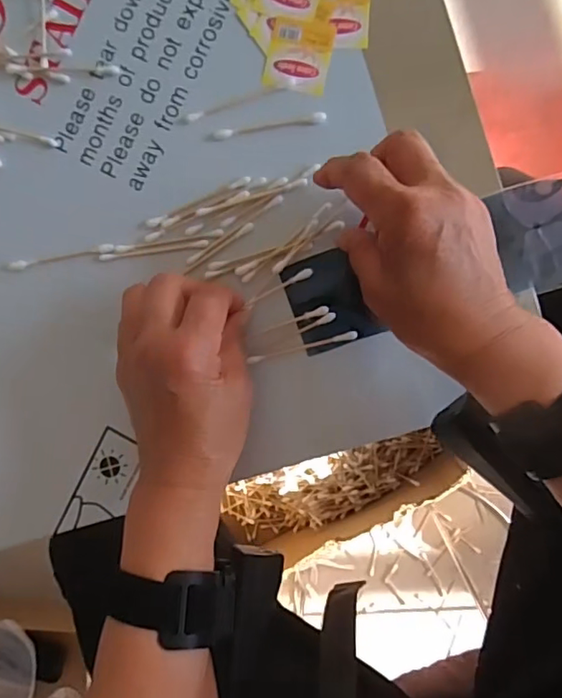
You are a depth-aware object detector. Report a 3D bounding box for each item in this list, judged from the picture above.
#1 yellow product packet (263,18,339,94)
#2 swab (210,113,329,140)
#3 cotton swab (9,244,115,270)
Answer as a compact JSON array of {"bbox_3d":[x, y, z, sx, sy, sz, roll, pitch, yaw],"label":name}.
[{"bbox_3d":[0.012,-0.186,0.339,0.040,0.004,0.044,12,92,3],"label":"yellow product packet"},{"bbox_3d":[-0.007,-0.141,0.340,0.072,0.004,0.006,-8,91,4],"label":"swab"},{"bbox_3d":[-0.144,-0.061,0.356,0.070,0.007,0.006,-10,91,4],"label":"cotton swab"}]

